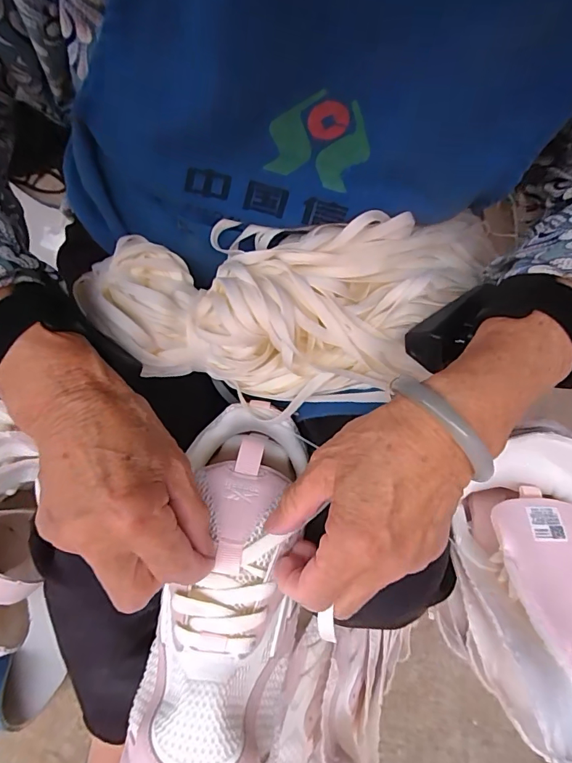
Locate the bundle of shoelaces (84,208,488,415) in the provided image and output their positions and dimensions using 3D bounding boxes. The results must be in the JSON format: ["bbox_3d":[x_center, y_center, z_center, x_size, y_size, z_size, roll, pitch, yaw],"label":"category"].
[{"bbox_3d":[-0.002,-0.054,0.317,0.275,0.070,0.136,3,69,-2],"label":"bundle of shoelaces"}]

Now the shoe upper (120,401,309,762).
[{"bbox_3d":[-0.039,0.140,0.274,0.083,0.060,0.260,8,66,0],"label":"shoe upper"}]

